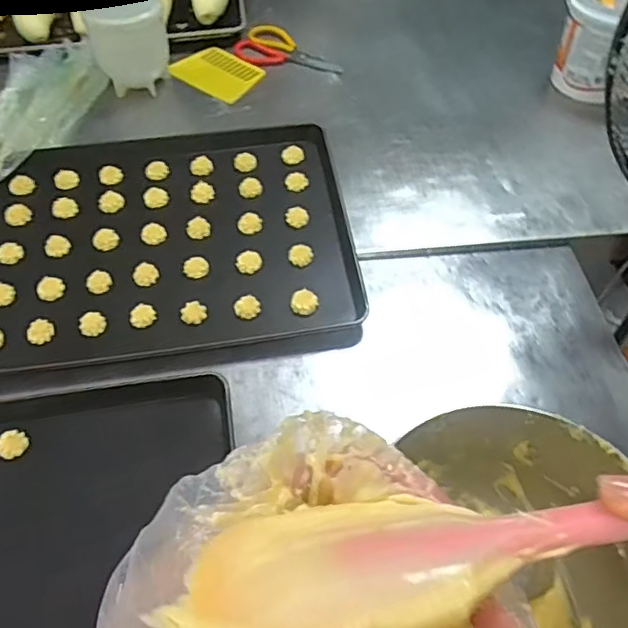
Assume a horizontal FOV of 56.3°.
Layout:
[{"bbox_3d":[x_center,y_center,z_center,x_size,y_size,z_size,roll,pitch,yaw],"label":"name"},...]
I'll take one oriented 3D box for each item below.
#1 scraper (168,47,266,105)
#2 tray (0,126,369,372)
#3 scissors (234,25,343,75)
[{"bbox_3d":[-0.182,-0.456,1.108,0.159,0.004,0.112,34,66,18],"label":"scraper"},{"bbox_3d":[-0.253,-0.116,0.839,0.593,0.031,0.388,-7,54,-5],"label":"tray"},{"bbox_3d":[-0.047,-0.502,1.134,0.222,0.013,0.108,26,58,18],"label":"scissors"}]

